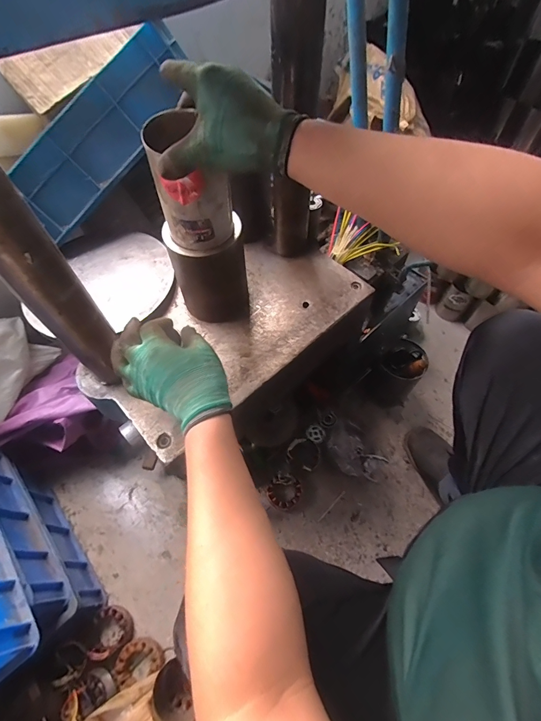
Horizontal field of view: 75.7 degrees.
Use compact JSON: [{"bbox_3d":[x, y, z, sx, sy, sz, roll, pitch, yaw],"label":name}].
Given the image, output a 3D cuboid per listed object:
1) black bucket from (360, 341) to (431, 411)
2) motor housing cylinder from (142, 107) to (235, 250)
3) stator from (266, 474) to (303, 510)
[{"bbox_3d":[0.333,0.036,0.939,0.118,0.163,0.120,-1,59,1],"label":"black bucket"},{"bbox_3d":[-0.099,-0.217,0.432,0.082,0.136,0.079,-1,59,1],"label":"motor housing cylinder"},{"bbox_3d":[0.035,0.317,0.841,0.081,0.048,0.073,-34,64,-17],"label":"stator"}]

